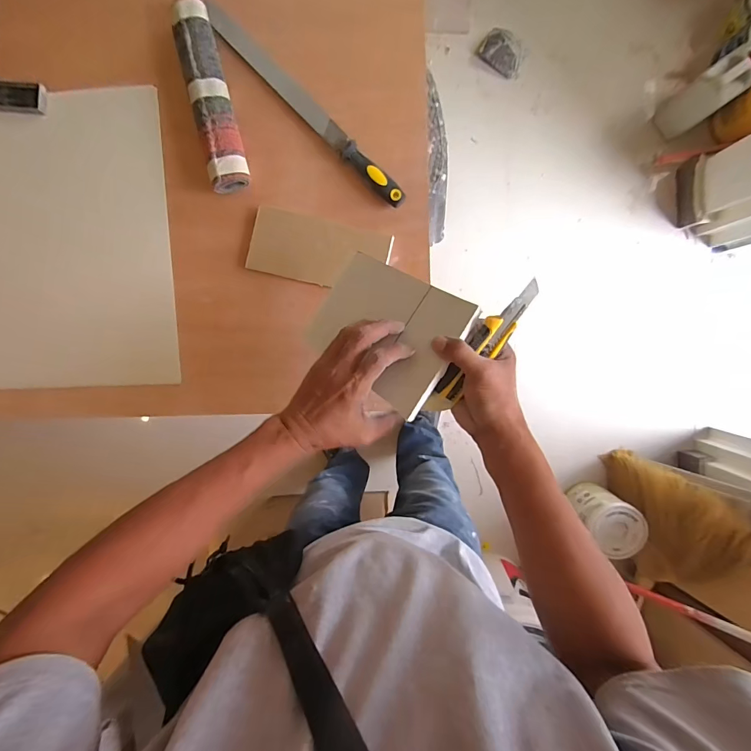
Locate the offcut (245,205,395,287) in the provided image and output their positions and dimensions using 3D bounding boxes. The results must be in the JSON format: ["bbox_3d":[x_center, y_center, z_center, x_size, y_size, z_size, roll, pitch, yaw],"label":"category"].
[{"bbox_3d":[-0.087,-0.188,0.590,0.209,0.005,0.095,14,96,1],"label":"offcut"}]

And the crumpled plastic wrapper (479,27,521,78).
[{"bbox_3d":[0.418,-1.062,1.275,0.147,0.029,0.093,37,96,-1],"label":"crumpled plastic wrapper"}]

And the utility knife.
[{"bbox_3d":[0.110,-0.026,0.411,0.037,0.020,0.166,35,108,-1],"label":"utility knife"}]

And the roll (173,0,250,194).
[{"bbox_3d":[-0.239,-0.400,0.559,0.059,0.038,0.252,-12,95,4],"label":"roll"}]

